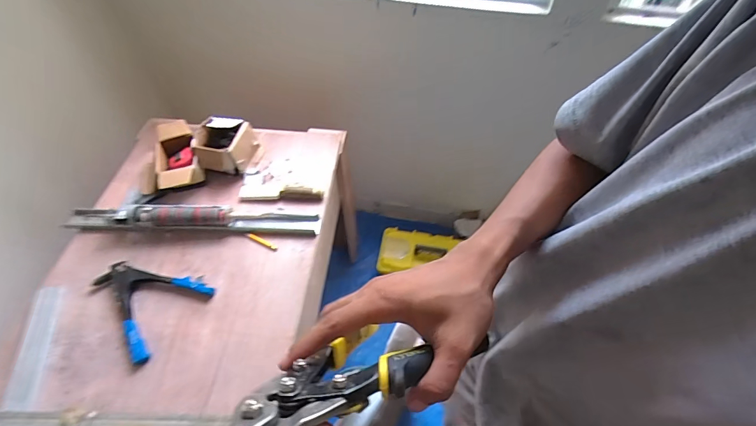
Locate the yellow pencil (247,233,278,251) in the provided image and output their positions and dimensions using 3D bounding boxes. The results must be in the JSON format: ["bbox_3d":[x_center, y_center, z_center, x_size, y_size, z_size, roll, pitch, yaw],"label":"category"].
[{"bbox_3d":[-0.283,0.071,0.917,0.087,0.007,0.013,24,58,17],"label":"yellow pencil"}]

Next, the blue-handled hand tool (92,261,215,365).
[{"bbox_3d":[-0.507,0.179,0.836,0.234,0.022,0.190,35,62,23],"label":"blue-handled hand tool"}]

